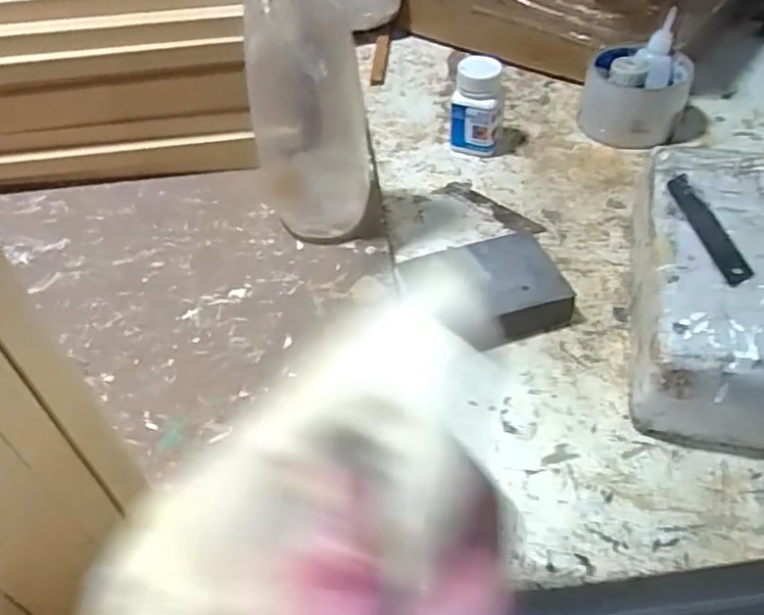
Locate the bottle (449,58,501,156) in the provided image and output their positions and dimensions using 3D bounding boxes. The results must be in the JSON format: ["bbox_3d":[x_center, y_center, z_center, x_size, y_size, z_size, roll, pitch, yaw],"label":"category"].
[{"bbox_3d":[0.078,-0.165,0.551,0.039,0.075,0.034,6,49,9],"label":"bottle"}]

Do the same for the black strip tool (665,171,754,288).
[{"bbox_3d":[0.191,-0.048,0.388,0.016,0.005,0.098,-6,48,-1],"label":"black strip tool"}]

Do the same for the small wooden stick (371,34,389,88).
[{"bbox_3d":[-0.002,-0.258,0.688,0.014,0.009,0.095,1,48,5],"label":"small wooden stick"}]

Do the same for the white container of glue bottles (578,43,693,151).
[{"bbox_3d":[0.218,-0.180,0.566,0.087,0.056,0.079,18,52,19],"label":"white container of glue bottles"}]

